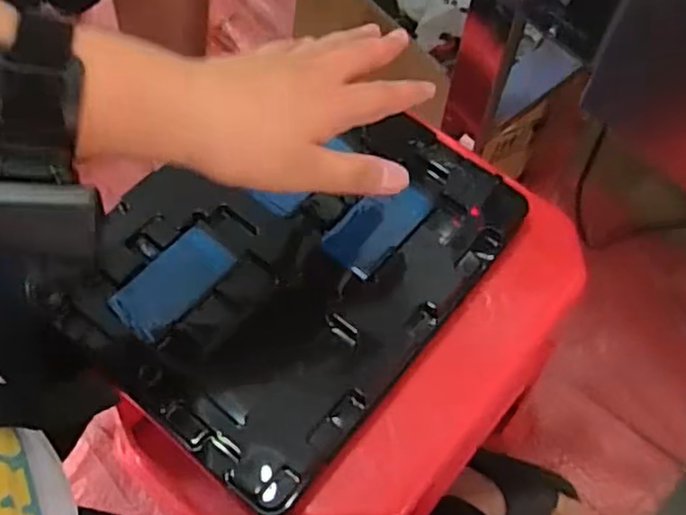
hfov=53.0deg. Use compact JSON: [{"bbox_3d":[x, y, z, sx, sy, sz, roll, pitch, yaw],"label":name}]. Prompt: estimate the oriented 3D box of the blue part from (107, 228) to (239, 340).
[{"bbox_3d":[-0.112,0.015,0.447,0.045,0.008,0.078,40,68,17],"label":"blue part"}]

